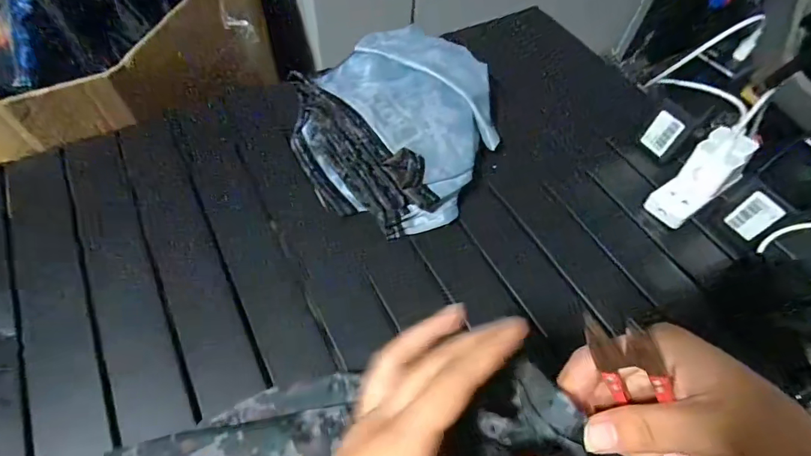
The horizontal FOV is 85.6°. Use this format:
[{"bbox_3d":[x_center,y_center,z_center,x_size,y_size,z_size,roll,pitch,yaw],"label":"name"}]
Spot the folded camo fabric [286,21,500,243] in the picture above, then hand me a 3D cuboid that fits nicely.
[{"bbox_3d":[-0.002,-0.131,0.506,0.219,0.076,0.258,32,60,17],"label":"folded camo fabric"}]

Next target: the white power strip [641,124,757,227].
[{"bbox_3d":[0.314,-0.053,0.466,0.048,0.026,0.113,47,109,24],"label":"white power strip"}]

